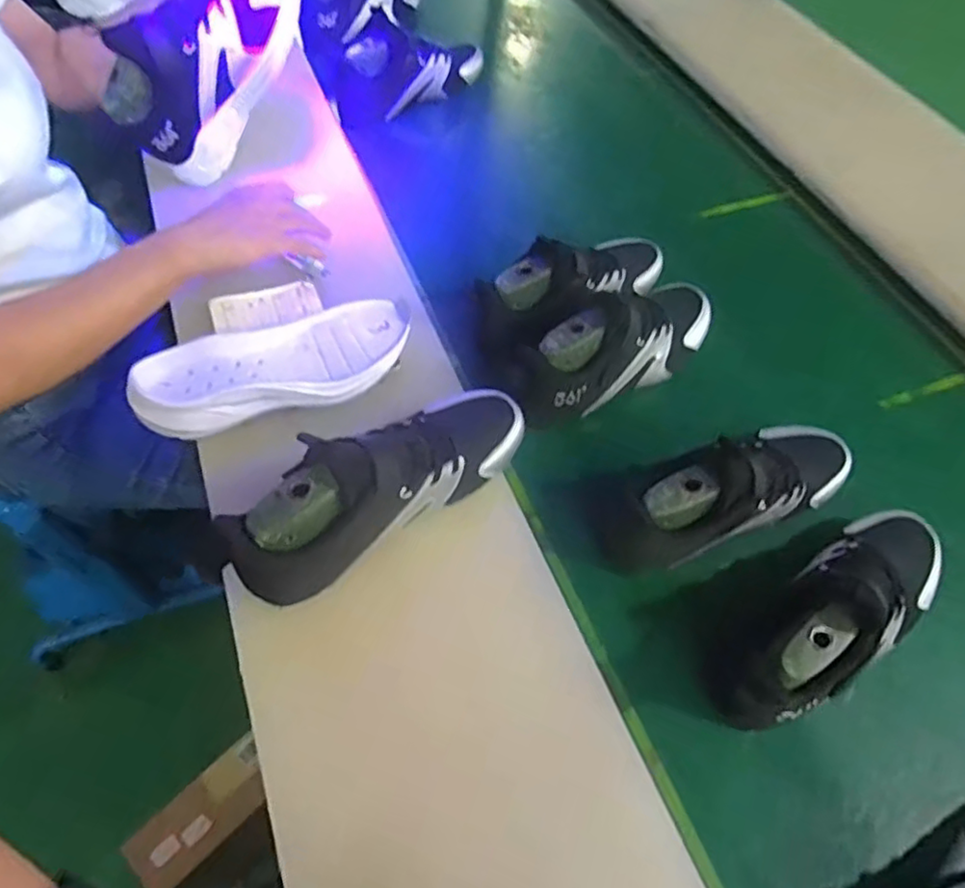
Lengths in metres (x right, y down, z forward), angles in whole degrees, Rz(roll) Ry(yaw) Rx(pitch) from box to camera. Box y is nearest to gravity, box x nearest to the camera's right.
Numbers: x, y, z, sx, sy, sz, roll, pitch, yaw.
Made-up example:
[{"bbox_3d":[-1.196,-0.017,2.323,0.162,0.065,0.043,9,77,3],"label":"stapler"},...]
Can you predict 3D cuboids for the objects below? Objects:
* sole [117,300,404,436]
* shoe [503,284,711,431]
[{"bbox_3d":[-0.173,-0.070,0.551,0.235,0.041,0.098,-27,62,-19],"label":"sole"},{"bbox_3d":[0.140,-0.099,0.631,0.245,0.102,0.086,-28,63,-20],"label":"shoe"}]

